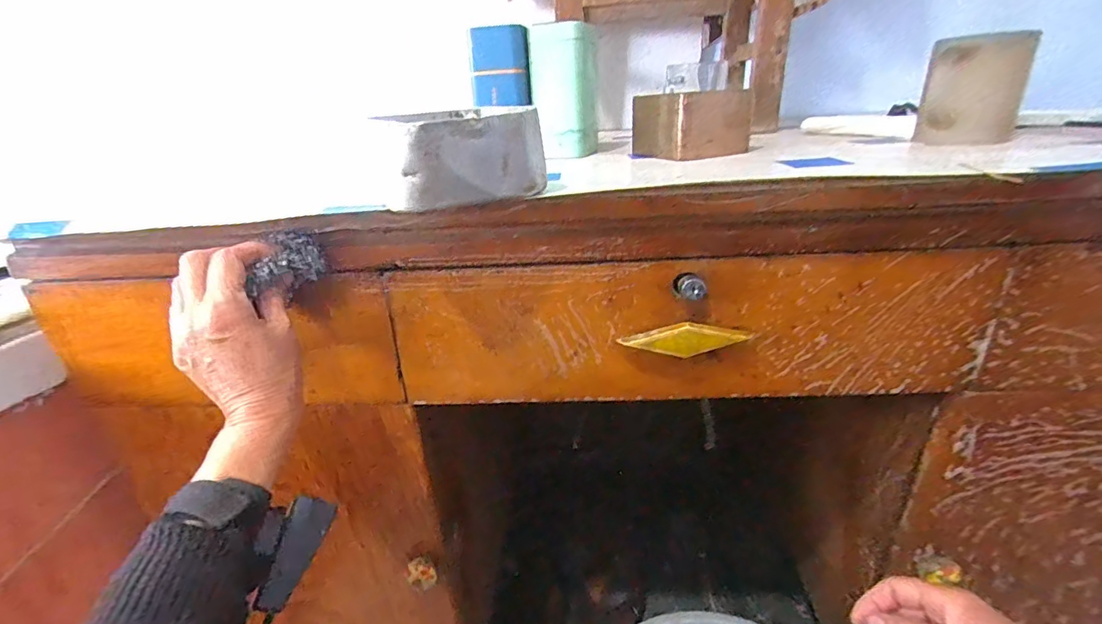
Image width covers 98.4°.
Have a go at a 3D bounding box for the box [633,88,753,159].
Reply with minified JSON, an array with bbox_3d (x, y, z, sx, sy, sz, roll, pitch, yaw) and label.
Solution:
[{"bbox_3d":[0.155,-0.211,0.535,0.097,0.060,0.095,-14,26,-25],"label":"box"}]

